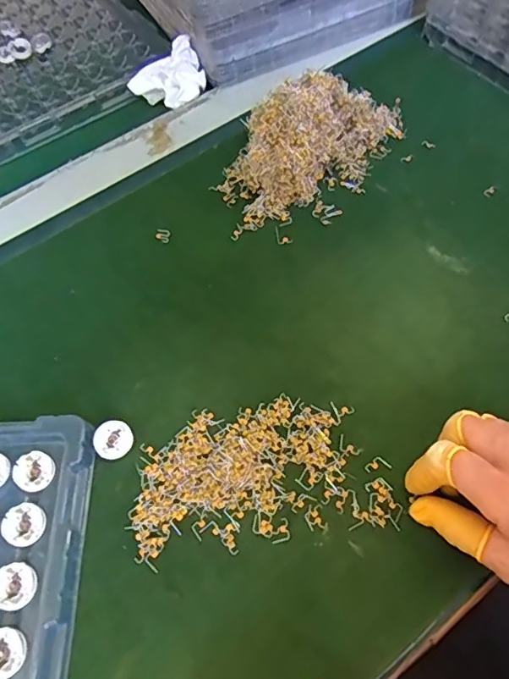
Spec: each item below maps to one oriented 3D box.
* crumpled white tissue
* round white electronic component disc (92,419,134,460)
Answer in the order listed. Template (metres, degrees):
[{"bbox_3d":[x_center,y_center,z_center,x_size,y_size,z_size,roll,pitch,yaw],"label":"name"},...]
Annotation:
[{"bbox_3d":[-0.080,-0.248,0.490,0.072,0.034,0.051,-35,64,-16],"label":"crumpled white tissue"},{"bbox_3d":[-0.088,0.062,0.321,0.023,0.009,0.023,-1,59,2],"label":"round white electronic component disc"}]

